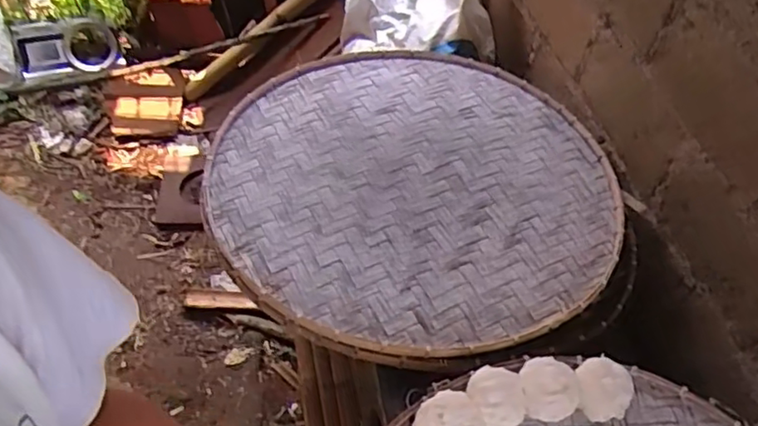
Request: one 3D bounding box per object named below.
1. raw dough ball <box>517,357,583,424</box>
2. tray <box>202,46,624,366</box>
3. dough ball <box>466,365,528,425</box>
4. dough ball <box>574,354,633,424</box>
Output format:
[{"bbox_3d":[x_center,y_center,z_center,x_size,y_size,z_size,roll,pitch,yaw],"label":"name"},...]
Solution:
[{"bbox_3d":[0.233,0.240,0.865,0.080,0.043,0.083,2,55,-3],"label":"raw dough ball"},{"bbox_3d":[0.069,-0.075,1.131,0.721,0.026,0.694,-16,53,-21],"label":"tray"},{"bbox_3d":[0.158,0.248,0.846,0.077,0.052,0.084,2,55,-3],"label":"dough ball"},{"bbox_3d":[0.314,0.244,0.876,0.073,0.049,0.084,2,55,-3],"label":"dough ball"}]

